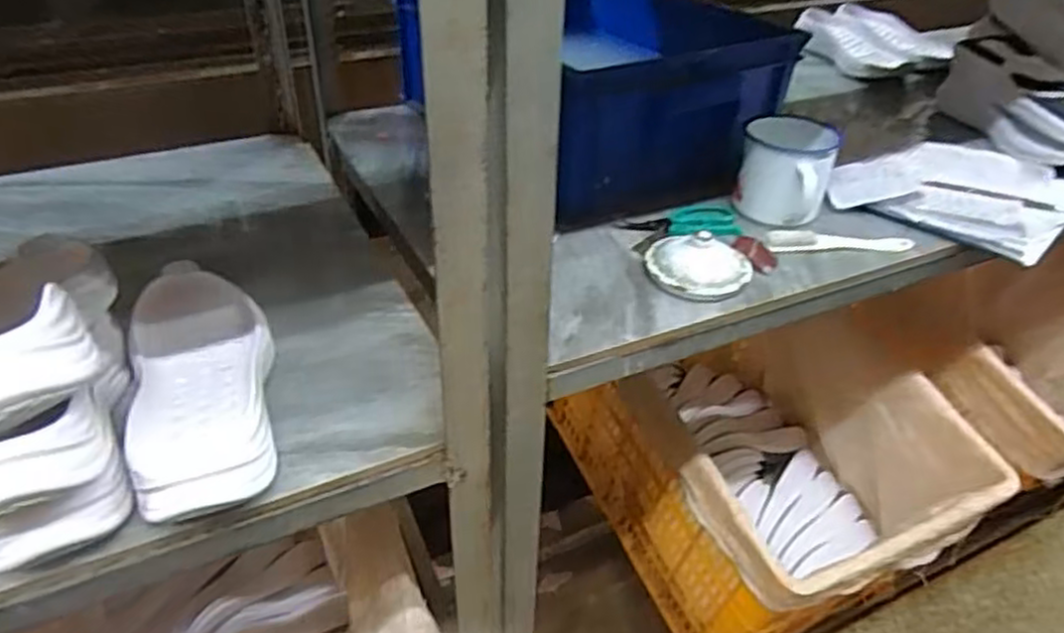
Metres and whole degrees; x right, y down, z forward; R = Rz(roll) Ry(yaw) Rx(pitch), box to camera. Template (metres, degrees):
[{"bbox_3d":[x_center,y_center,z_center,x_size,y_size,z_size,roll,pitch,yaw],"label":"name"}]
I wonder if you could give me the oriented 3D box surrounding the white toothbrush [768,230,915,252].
[{"bbox_3d":[0.336,-0.083,0.797,0.159,0.007,0.026,1,37,-4],"label":"white toothbrush"}]

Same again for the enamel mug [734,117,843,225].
[{"bbox_3d":[0.284,-0.162,0.833,0.100,0.086,0.106,18,40,18],"label":"enamel mug"}]

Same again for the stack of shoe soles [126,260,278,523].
[{"bbox_3d":[-0.259,0.048,0.580,0.101,0.047,0.282,-11,40,-19],"label":"stack of shoe soles"}]

